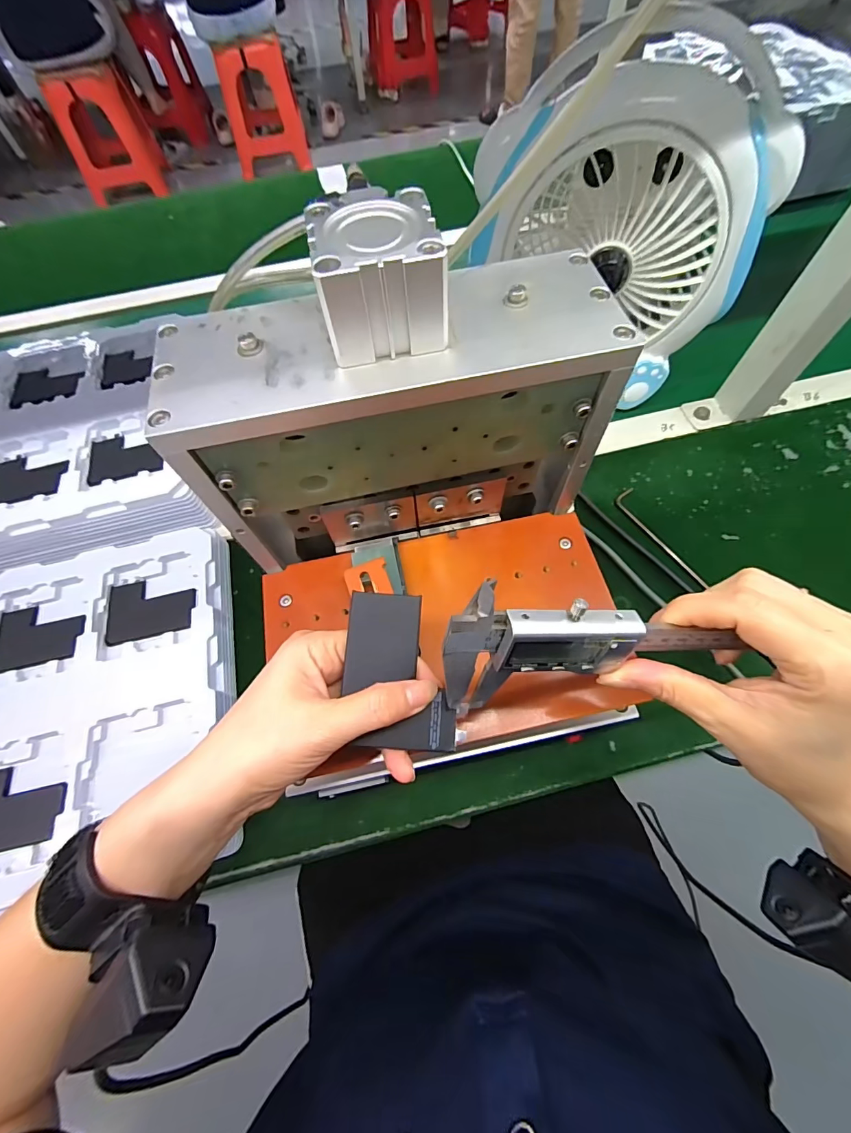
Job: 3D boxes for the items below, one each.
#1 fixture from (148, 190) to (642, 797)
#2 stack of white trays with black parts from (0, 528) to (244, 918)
[{"bbox_3d":[0.001,-0.018,0.236,0.226,0.214,0.223,-11,66,-8],"label":"fixture"},{"bbox_3d":[-0.323,0.123,0.360,0.312,0.048,0.273,-11,66,-7],"label":"stack of white trays with black parts"}]

